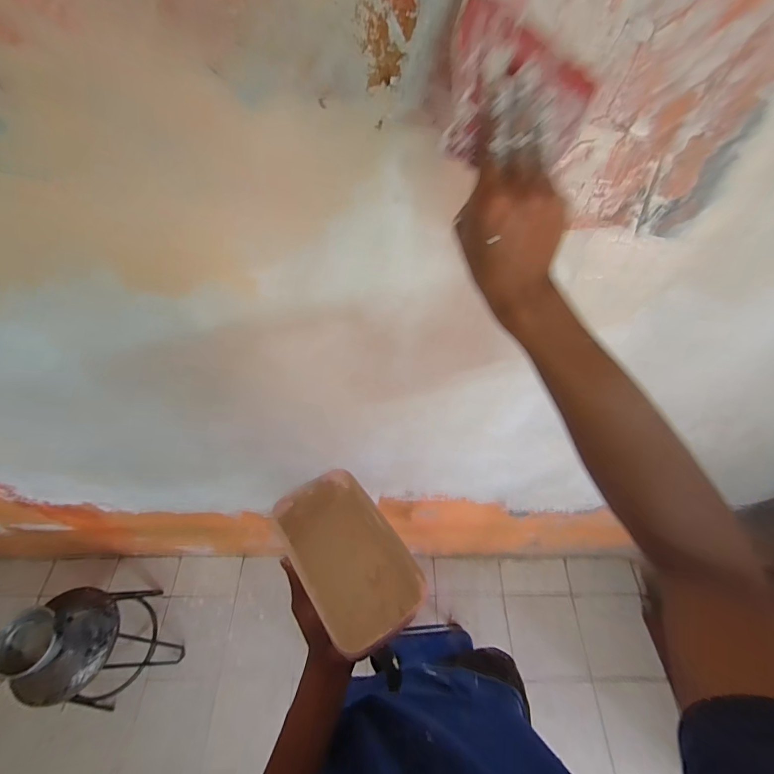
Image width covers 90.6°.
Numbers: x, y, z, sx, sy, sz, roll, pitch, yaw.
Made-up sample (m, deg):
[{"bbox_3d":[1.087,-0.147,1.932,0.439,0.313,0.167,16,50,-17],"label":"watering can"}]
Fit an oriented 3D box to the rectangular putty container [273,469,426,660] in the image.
[{"bbox_3d":[-0.046,0.193,0.443,0.112,0.055,0.184,-29,58,-17],"label":"rectangular putty container"}]

